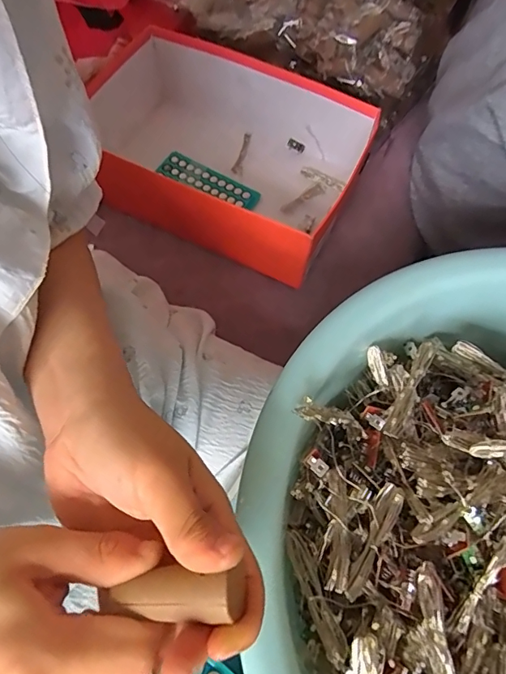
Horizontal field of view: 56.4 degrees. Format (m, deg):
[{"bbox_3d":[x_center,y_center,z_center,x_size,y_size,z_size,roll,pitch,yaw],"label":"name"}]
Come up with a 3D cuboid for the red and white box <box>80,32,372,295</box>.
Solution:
[{"bbox_3d":[-0.042,-0.205,0.553,0.300,0.125,0.199,24,64,9],"label":"red and white box"}]

